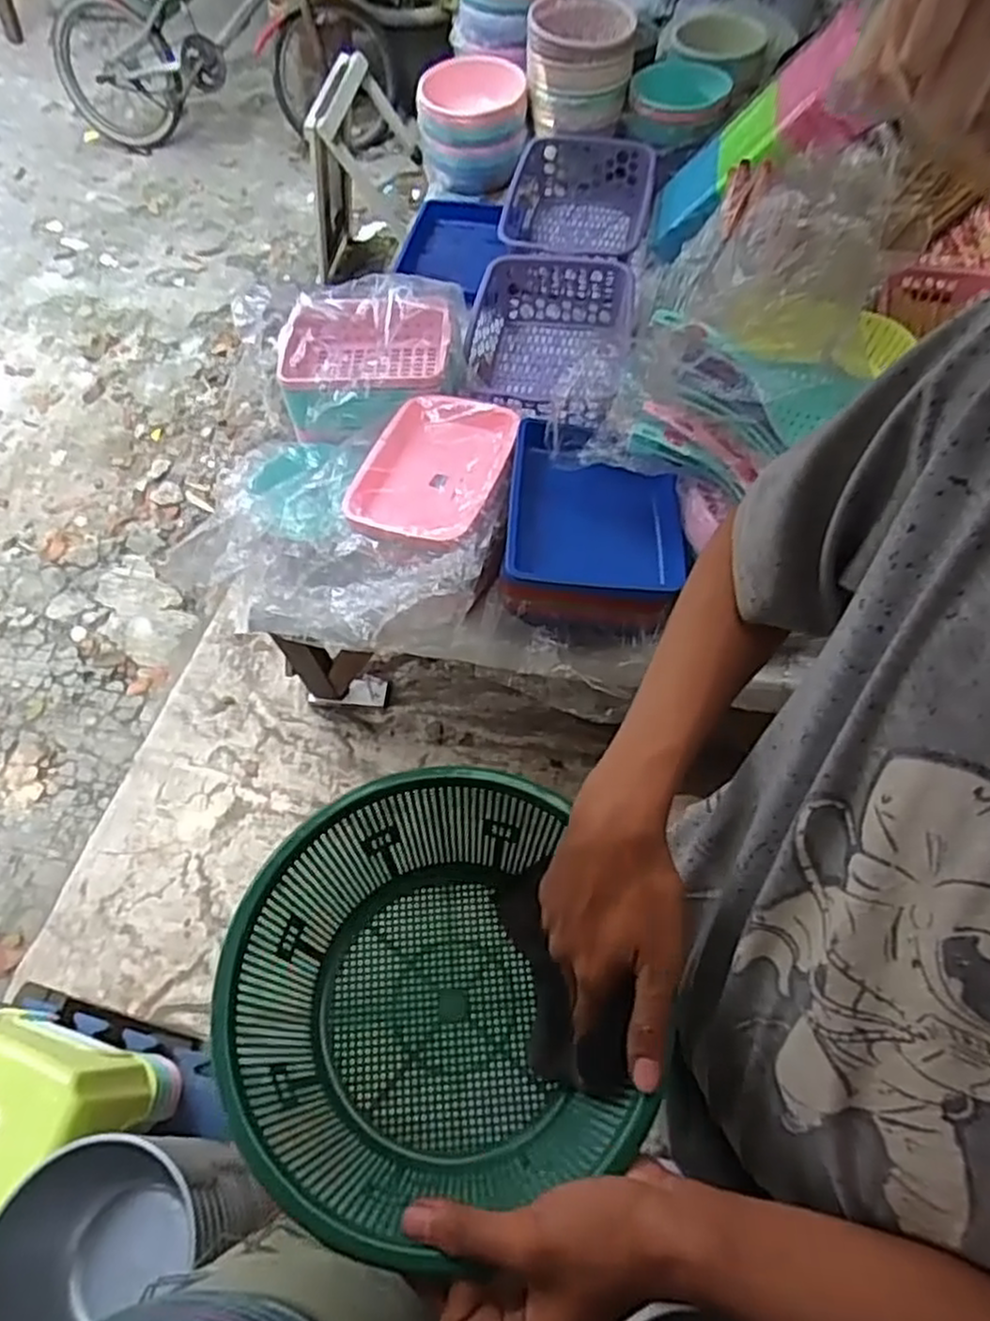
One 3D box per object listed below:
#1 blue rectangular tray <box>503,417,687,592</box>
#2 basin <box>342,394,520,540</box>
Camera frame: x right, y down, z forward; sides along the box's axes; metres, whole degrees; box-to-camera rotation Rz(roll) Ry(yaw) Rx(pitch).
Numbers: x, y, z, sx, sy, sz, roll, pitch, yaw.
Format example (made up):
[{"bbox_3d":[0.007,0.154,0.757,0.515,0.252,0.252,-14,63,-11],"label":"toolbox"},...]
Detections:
[{"bbox_3d":[0.156,-0.249,1.152,0.265,0.044,0.291,4,60,5],"label":"blue rectangular tray"},{"bbox_3d":[-0.091,-0.334,1.245,0.216,0.049,0.321,18,63,12],"label":"basin"}]

